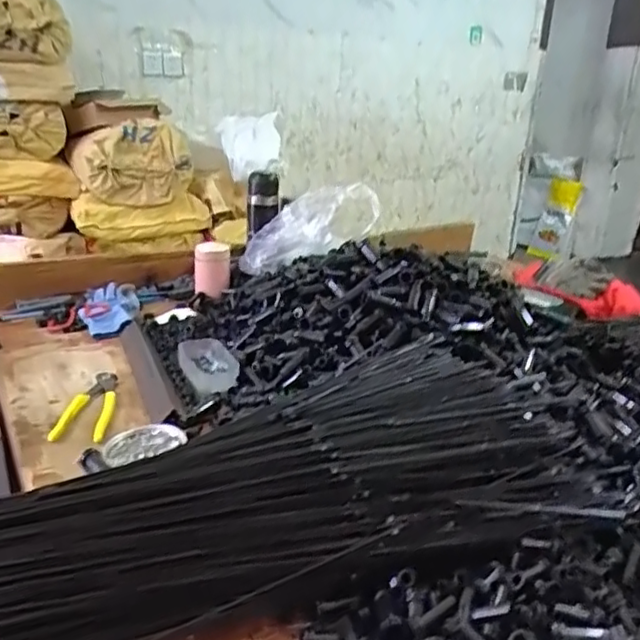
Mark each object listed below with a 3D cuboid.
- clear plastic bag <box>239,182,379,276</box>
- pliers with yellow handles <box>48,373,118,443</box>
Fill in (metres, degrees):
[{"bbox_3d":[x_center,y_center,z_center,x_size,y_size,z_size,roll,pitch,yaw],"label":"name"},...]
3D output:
[{"bbox_3d":[-0.029,-0.166,1.189,0.287,0.107,0.103,-29,17,12],"label":"clear plastic bag"},{"bbox_3d":[-0.304,0.111,0.834,0.058,0.019,0.151,0,21,-7],"label":"pliers with yellow handles"}]

